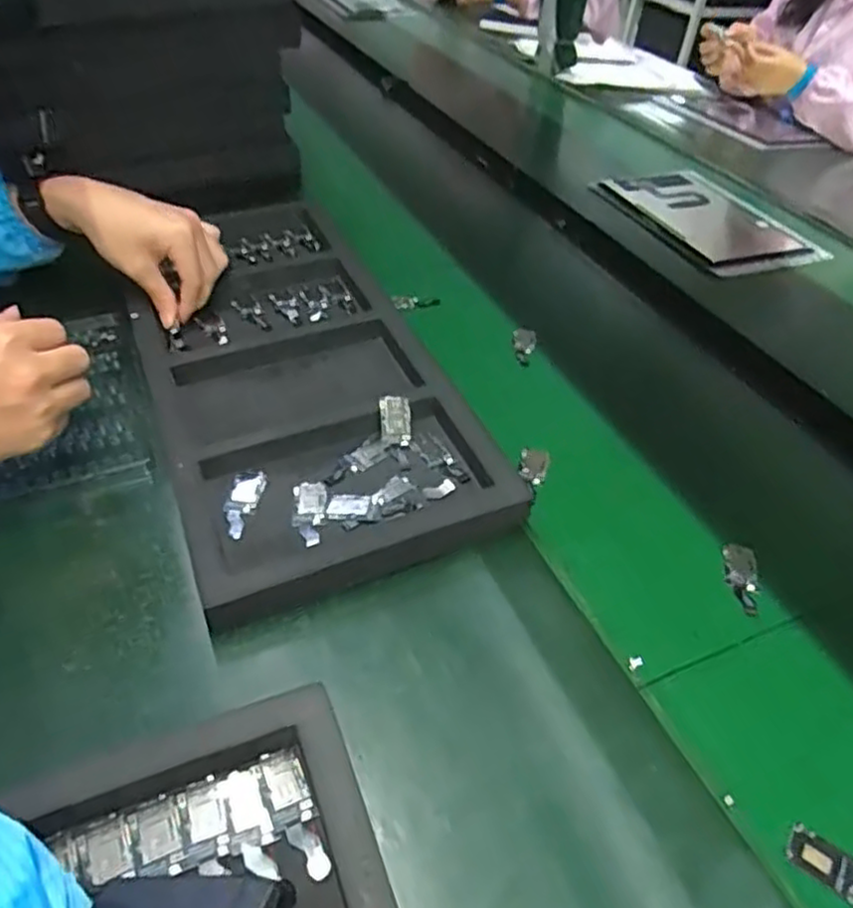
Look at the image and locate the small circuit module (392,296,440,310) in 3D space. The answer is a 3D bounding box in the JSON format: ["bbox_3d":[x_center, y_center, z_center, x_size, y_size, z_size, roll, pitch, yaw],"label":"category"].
[{"bbox_3d":[-0.011,-0.158,0.727,0.050,0.011,0.017,-1,43,-7],"label":"small circuit module"}]

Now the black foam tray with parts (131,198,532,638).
[{"bbox_3d":[-0.126,-0.088,0.603,0.216,0.041,0.497,-14,46,-20],"label":"black foam tray with parts"}]

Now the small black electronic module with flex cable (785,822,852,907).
[{"bbox_3d":[0.210,0.210,0.343,0.060,0.004,0.024,32,49,26],"label":"small black electronic module with flex cable"}]

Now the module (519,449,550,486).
[{"bbox_3d":[0.085,0.009,0.550,0.022,0.004,0.039,10,43,5],"label":"module"}]

